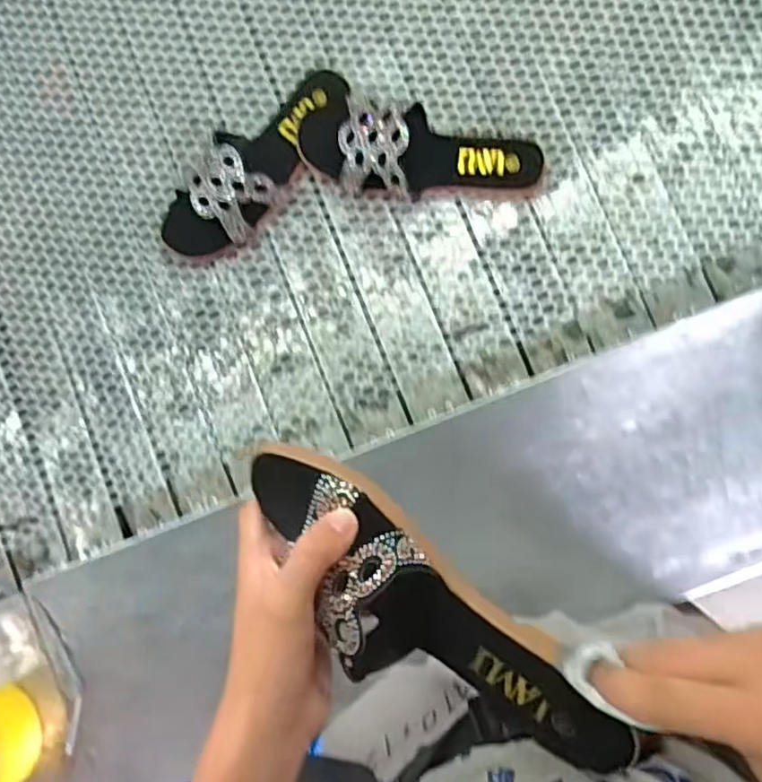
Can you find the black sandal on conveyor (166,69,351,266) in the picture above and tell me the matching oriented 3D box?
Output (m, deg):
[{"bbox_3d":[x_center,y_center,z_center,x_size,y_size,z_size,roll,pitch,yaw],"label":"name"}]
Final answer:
[{"bbox_3d":[-0.128,-0.231,0.680,0.078,0.067,0.238,45,91,6],"label":"black sandal on conveyor"}]

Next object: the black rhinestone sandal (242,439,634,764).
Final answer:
[{"bbox_3d":[0.012,0.129,0.365,0.239,0.065,0.107,42,135,14],"label":"black rhinestone sandal"}]

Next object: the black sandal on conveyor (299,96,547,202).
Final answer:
[{"bbox_3d":[0.044,-0.236,0.670,0.241,0.074,0.082,6,87,-7],"label":"black sandal on conveyor"}]

